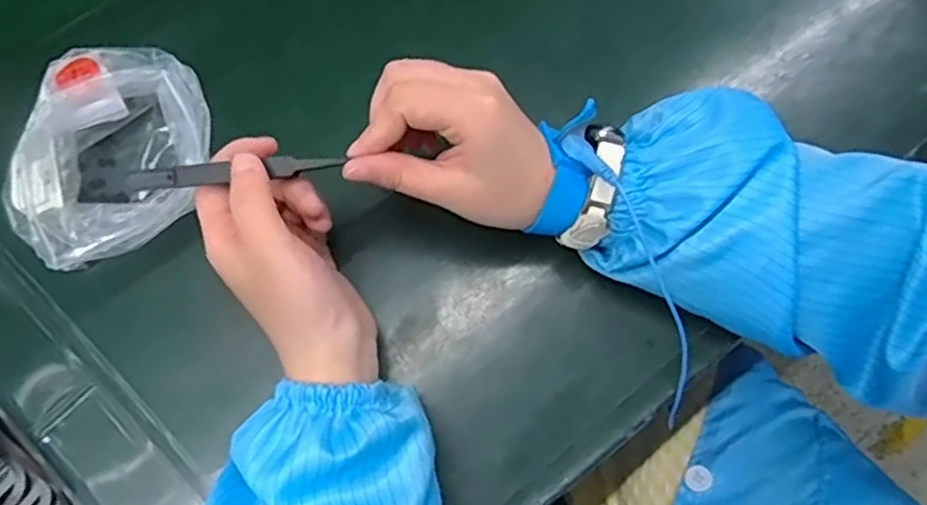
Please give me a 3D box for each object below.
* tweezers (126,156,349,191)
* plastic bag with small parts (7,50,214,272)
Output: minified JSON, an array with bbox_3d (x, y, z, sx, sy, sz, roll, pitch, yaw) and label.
[{"bbox_3d":[-0.104,-0.037,0.319,0.095,0.010,0.010,-5,75,5],"label":"tweezers"},{"bbox_3d":[-0.189,-0.050,0.382,0.094,0.050,0.123,14,76,3],"label":"plastic bag with small parts"}]

